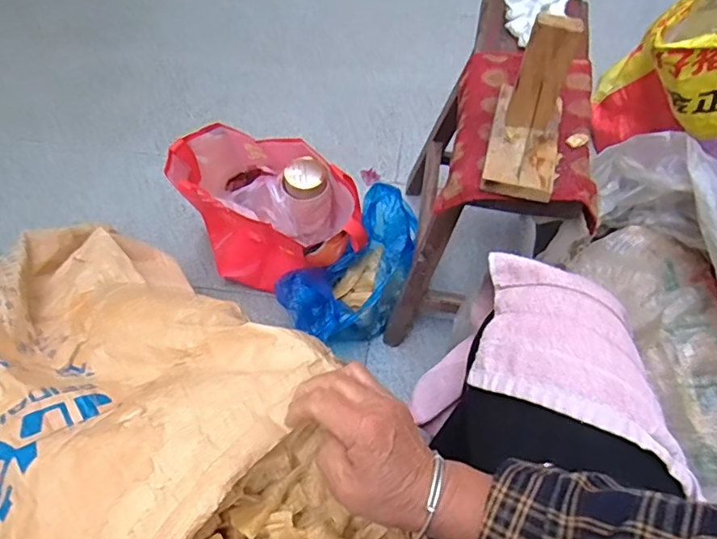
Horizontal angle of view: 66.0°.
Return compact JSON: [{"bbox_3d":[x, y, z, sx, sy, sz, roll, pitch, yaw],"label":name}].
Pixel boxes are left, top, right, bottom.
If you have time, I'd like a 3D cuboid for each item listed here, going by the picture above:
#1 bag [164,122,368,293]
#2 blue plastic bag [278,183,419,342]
[{"bbox_3d":[-0.151,-0.093,0.951,0.327,0.214,0.202,38,64,20],"label":"bag"},{"bbox_3d":[-0.005,0.007,0.905,0.262,0.183,0.157,-31,64,-20],"label":"blue plastic bag"}]

